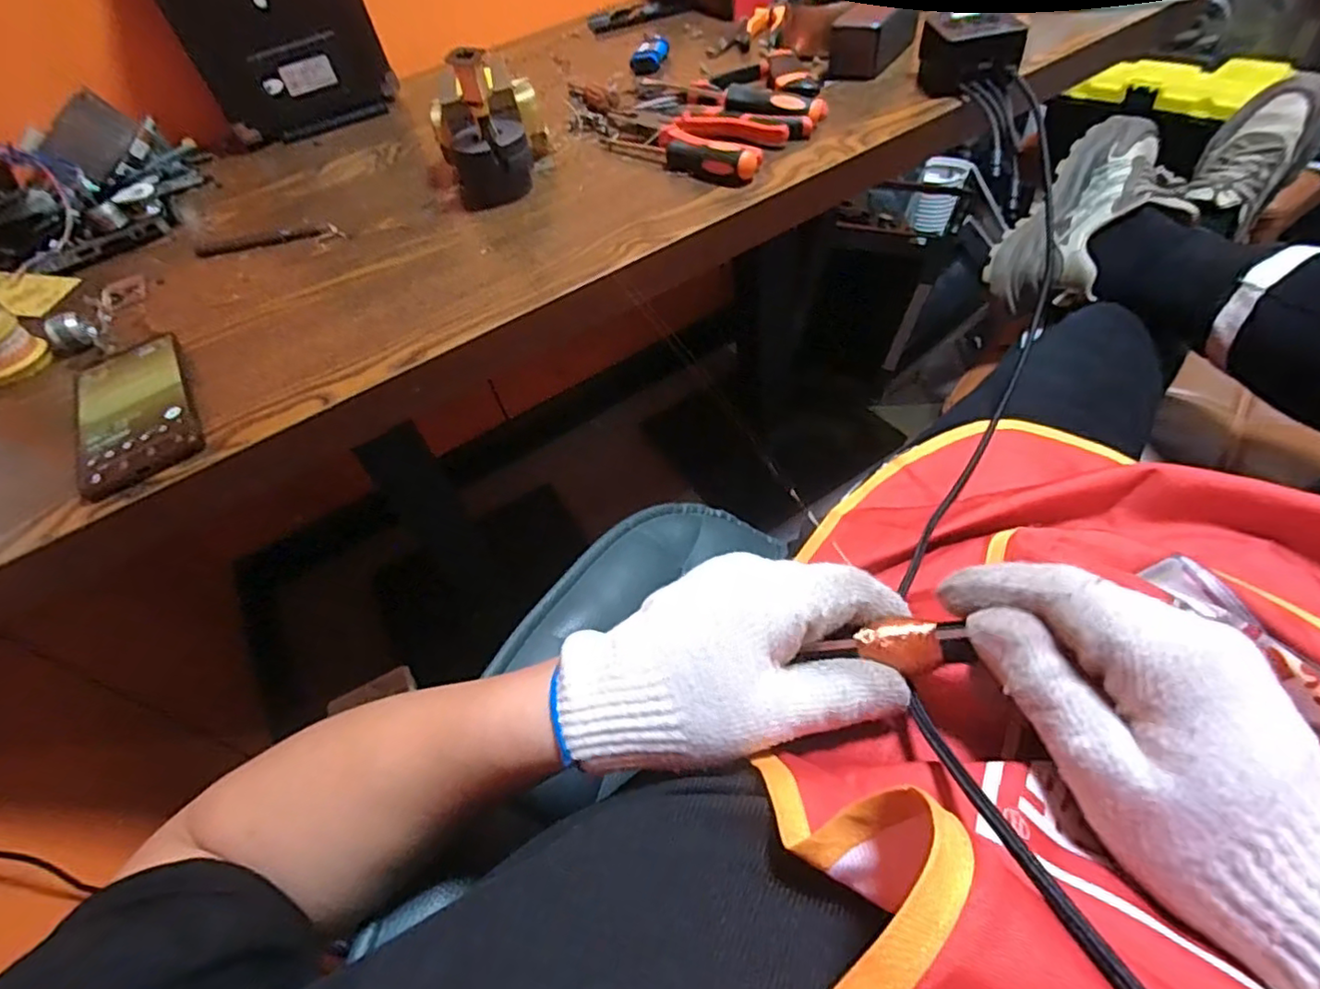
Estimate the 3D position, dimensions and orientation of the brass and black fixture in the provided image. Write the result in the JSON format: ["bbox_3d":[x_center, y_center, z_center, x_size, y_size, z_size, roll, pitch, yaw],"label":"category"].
[{"bbox_3d":[-0.155,-0.338,0.559,0.099,0.111,0.113,-16,53,-4],"label":"brass and black fixture"}]

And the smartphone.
[{"bbox_3d":[-0.362,-0.063,0.425,0.070,0.008,0.144,-31,52,-14],"label":"smartphone"}]

